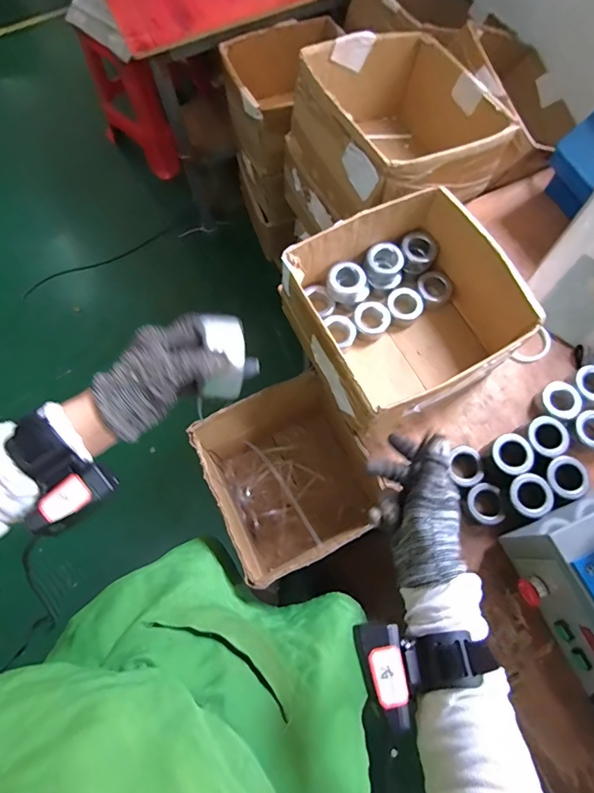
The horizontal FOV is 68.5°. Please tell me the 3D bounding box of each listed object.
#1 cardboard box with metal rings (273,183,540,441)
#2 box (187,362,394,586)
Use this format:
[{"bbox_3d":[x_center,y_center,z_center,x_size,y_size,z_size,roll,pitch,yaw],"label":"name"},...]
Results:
[{"bbox_3d":[0.192,-0.151,0.789,0.340,0.157,0.333,-25,74,-6],"label":"cardboard box with metal rings"},{"bbox_3d":[-0.009,0.178,0.947,0.301,0.309,0.324,-27,74,-7],"label":"box"}]

